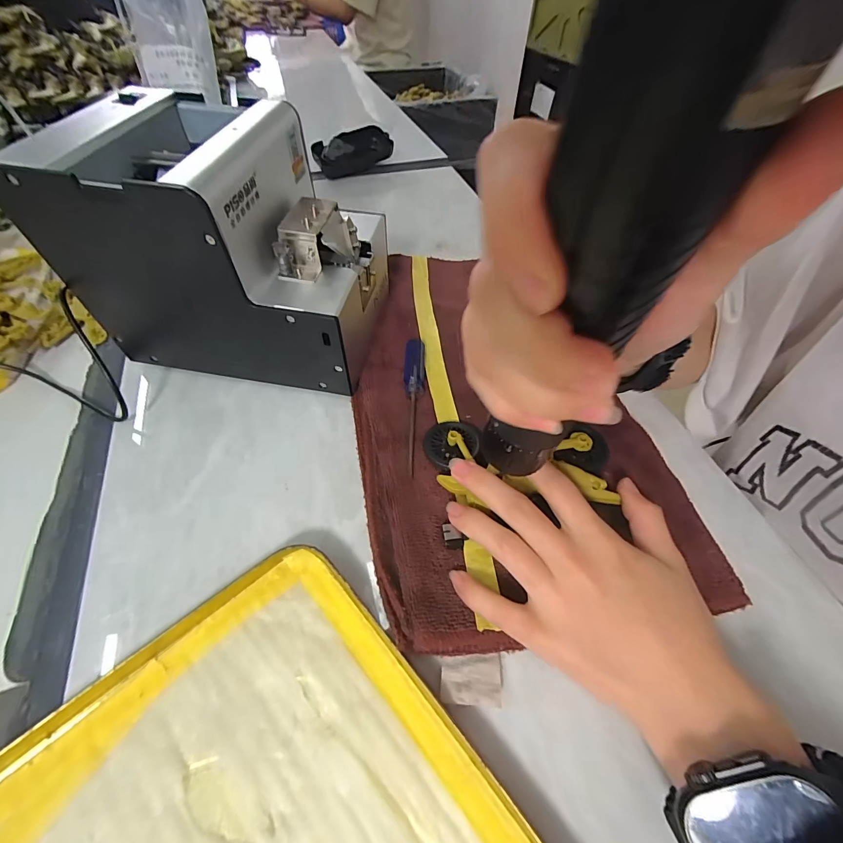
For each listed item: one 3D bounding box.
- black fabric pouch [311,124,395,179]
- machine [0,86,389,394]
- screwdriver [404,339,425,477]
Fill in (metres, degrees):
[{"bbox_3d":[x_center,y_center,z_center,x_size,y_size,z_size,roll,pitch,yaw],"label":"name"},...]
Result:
[{"bbox_3d":[-0.095,-0.368,0.529,0.110,0.046,0.048,-24,58,-19],"label":"black fabric pouch"},{"bbox_3d":[-0.127,-0.119,0.273,0.177,0.147,0.121,9,54,4],"label":"machine"},{"bbox_3d":[-0.006,-0.018,0.277,0.015,0.011,0.116,2,53,-1],"label":"screwdriver"}]

